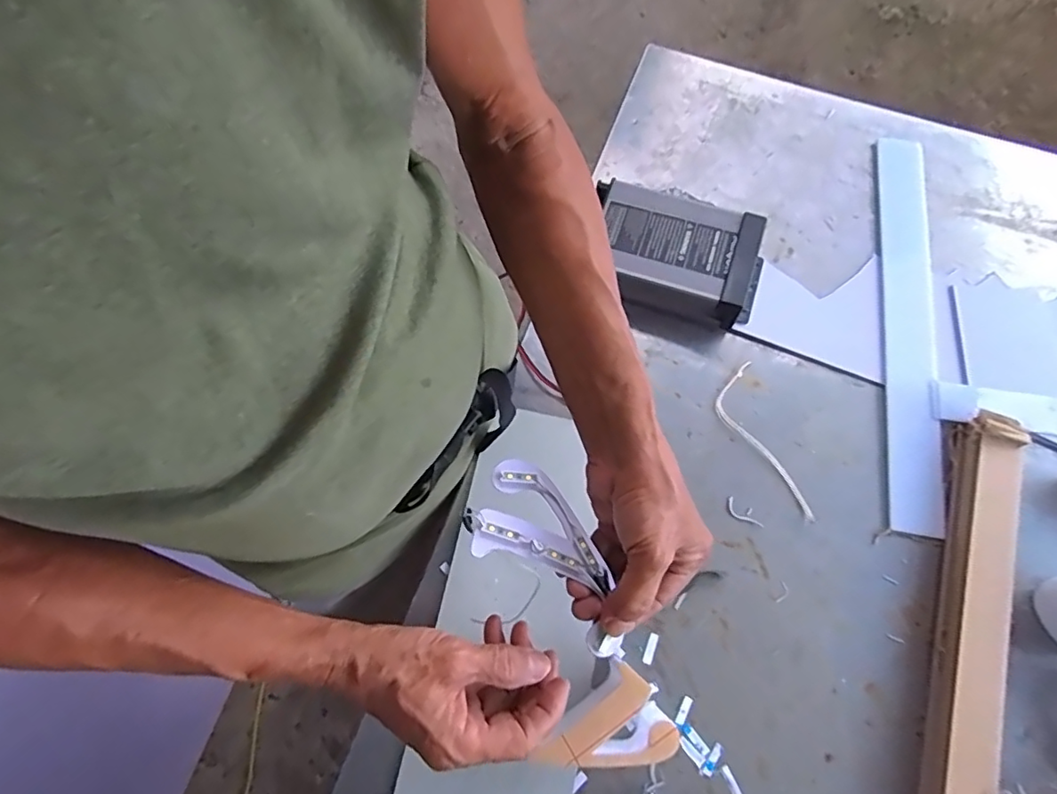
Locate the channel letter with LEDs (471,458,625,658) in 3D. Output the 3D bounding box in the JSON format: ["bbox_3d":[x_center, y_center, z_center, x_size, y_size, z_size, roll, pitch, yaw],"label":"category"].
[{"bbox_3d":[0.020,0.102,0.365,0.128,0.023,0.066,36,75,11],"label":"channel letter with LEDs"}]

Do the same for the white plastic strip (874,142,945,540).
[{"bbox_3d":[0.393,-0.083,0.582,0.052,0.008,0.442,7,72,5],"label":"white plastic strip"}]

